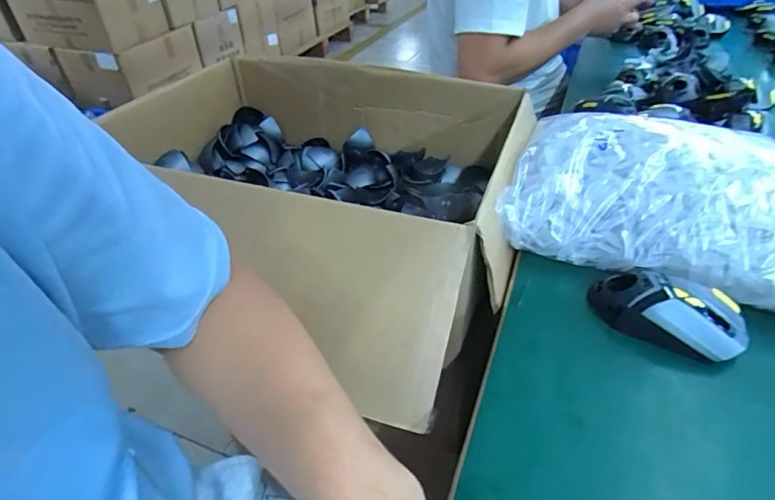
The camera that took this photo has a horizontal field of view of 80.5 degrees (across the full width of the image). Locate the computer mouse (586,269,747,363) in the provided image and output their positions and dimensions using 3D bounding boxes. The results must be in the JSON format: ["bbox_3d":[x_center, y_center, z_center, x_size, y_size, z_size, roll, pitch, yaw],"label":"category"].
[{"bbox_3d":[0.242,0.051,0.400,0.117,0.044,0.061,25,46,30],"label":"computer mouse"}]

